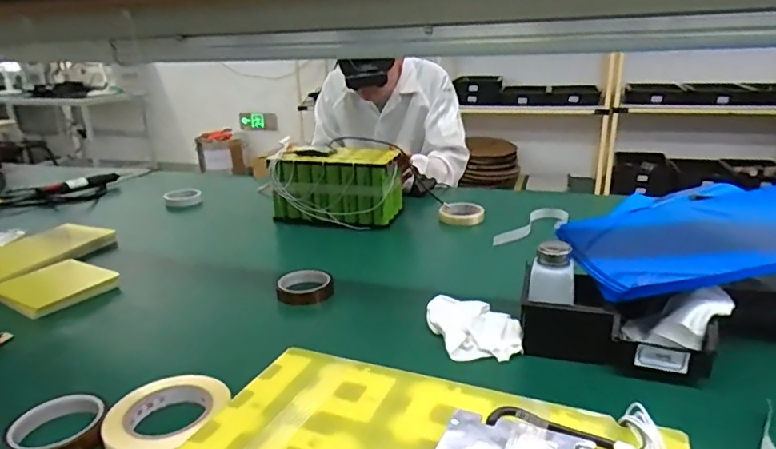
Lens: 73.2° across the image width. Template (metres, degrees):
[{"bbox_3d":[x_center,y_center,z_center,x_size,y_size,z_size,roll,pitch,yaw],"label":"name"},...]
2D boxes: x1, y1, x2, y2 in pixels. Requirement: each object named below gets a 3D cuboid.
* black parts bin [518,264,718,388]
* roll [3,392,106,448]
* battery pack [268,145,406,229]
[{"bbox_3d":[0.277,0.115,0.644,0.205,0.080,0.134,7,21,23],"label":"black parts bin"},{"bbox_3d":[-0.336,0.210,0.534,0.084,0.031,0.086,-2,20,1],"label":"roll"},{"bbox_3d":[-0.114,-0.091,1.172,0.288,0.175,0.112,4,21,16],"label":"battery pack"}]

